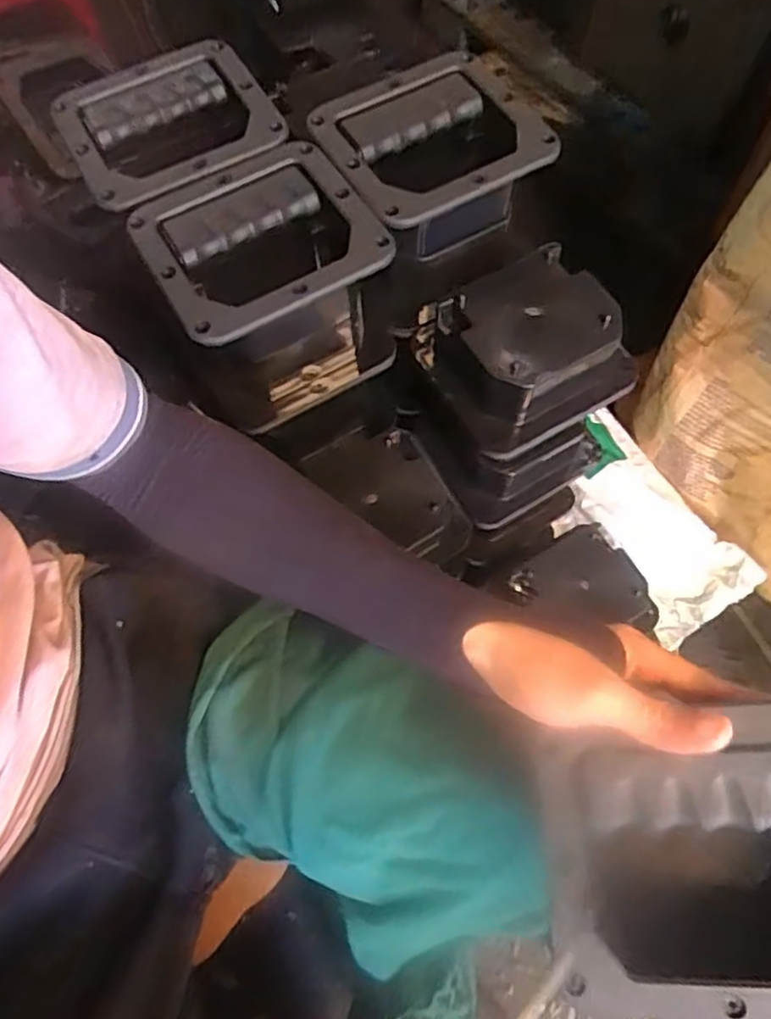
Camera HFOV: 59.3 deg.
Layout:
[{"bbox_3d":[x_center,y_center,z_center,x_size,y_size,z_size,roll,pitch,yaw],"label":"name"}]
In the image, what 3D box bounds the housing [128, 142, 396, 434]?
[{"bbox_3d":[-0.083,-0.162,0.507,0.147,0.122,0.134,-29,68,-10],"label":"housing"}]

